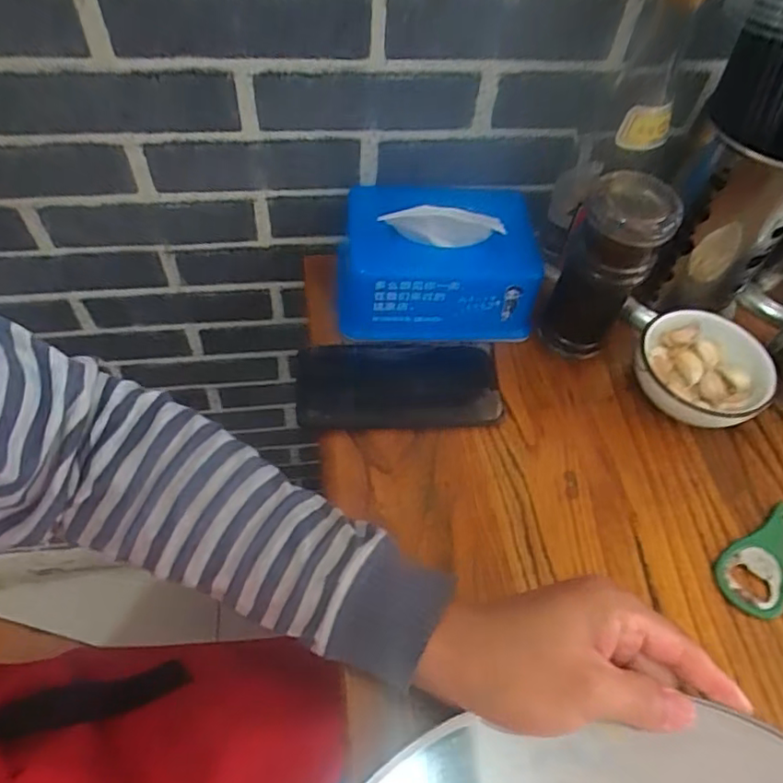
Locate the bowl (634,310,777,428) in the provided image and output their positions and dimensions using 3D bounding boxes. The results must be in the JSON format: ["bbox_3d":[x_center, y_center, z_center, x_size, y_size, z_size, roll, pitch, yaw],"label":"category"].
[{"bbox_3d":[0.237,-0.022,0.455,0.092,0.048,0.101,2,56,-3],"label":"bowl"}]

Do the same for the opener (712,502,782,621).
[{"bbox_3d":[0.255,0.112,0.400,0.091,0.005,0.046,-36,66,-25],"label":"opener"}]

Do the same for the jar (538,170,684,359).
[{"bbox_3d":[0.159,-0.094,0.445,0.056,0.133,0.070,21,57,9],"label":"jar"}]

